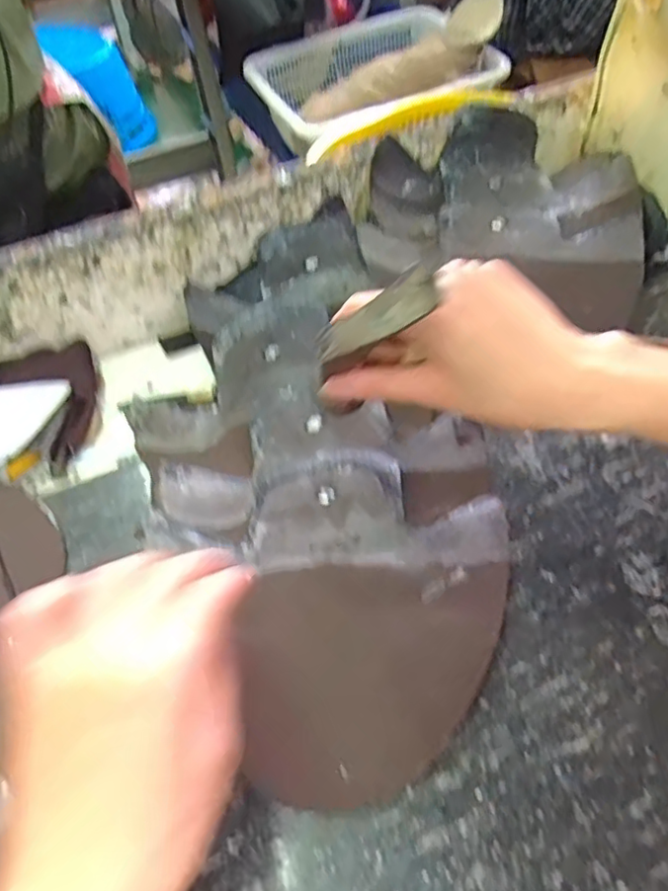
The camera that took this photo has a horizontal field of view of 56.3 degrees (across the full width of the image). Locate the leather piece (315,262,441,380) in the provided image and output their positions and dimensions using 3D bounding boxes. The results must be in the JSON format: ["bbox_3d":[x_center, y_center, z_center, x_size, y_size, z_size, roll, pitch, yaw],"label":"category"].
[{"bbox_3d":[0.016,-0.052,0.267,0.014,0.075,0.019,39,52,-18],"label":"leather piece"}]

